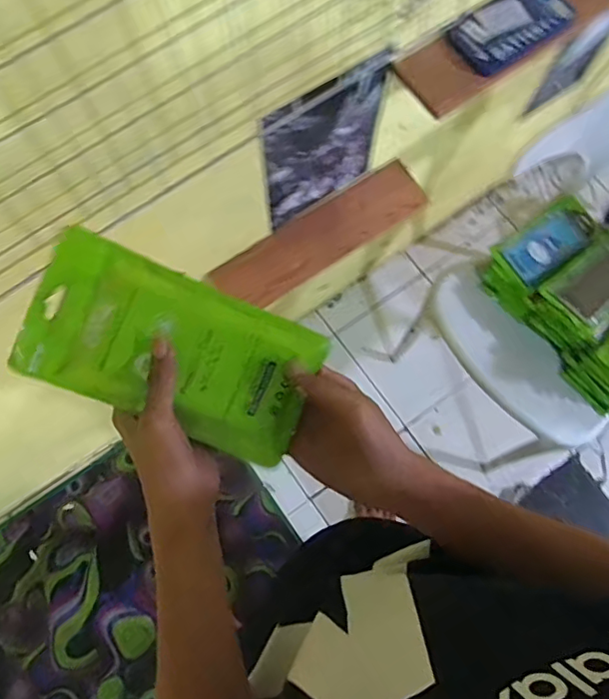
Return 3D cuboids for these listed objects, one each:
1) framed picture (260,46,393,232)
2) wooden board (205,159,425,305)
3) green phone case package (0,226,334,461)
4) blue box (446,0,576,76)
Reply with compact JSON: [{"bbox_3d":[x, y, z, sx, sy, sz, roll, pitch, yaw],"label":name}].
[{"bbox_3d":[0.036,-0.297,0.823,0.212,0.295,0.026,-37,79,-11],"label":"framed picture"},{"bbox_3d":[0.032,-0.188,0.982,0.380,0.111,0.027,-32,35,-5],"label":"wooden board"},{"bbox_3d":[-0.096,0.001,0.422,0.206,0.006,0.109,23,94,-8],"label":"green phone case package"},{"bbox_3d":[0.276,-0.433,0.761,0.172,0.017,0.082,-34,92,-5],"label":"blue box"}]

